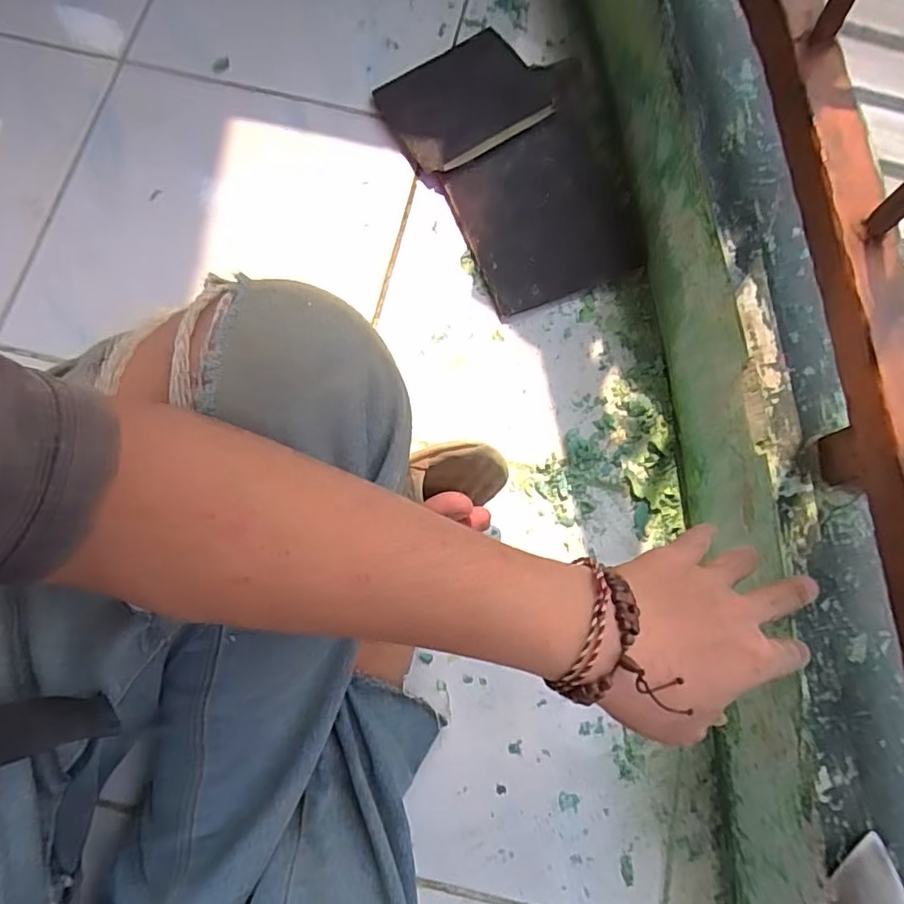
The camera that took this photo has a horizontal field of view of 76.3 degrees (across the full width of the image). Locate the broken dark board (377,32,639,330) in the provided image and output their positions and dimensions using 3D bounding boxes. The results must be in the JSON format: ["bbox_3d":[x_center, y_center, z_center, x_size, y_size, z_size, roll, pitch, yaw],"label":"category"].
[{"bbox_3d":[0.060,-0.270,0.534,0.181,0.021,0.279,-23,78,-6],"label":"broken dark board"}]

